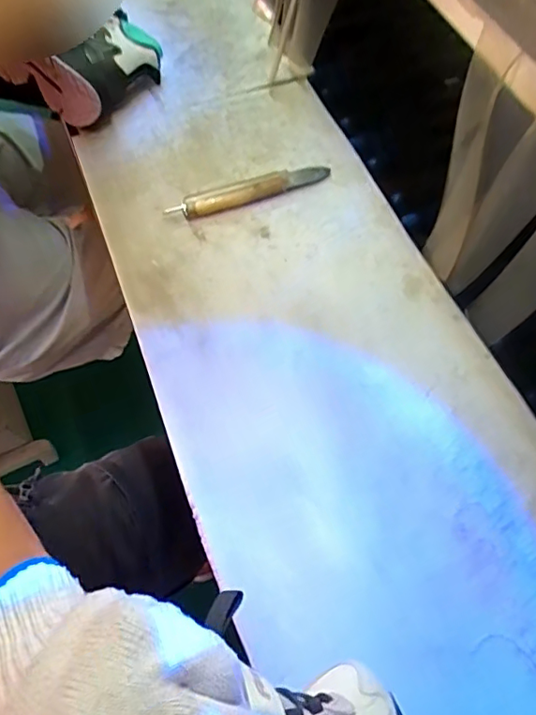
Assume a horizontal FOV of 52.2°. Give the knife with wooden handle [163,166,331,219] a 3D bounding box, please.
[{"bbox_3d":[-0.018,-0.179,0.585,0.181,0.016,0.027,-22,65,-11],"label":"knife with wooden handle"}]

